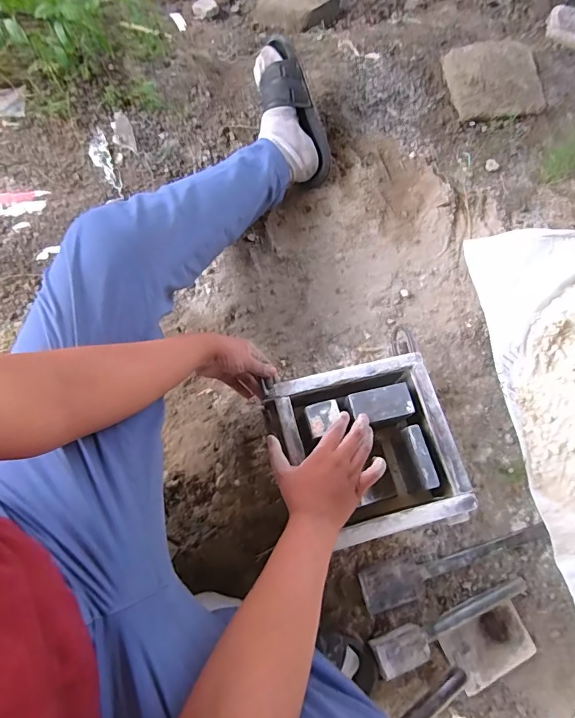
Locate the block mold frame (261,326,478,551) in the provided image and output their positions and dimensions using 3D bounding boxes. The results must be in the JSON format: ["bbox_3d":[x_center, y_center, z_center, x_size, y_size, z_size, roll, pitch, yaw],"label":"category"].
[{"bbox_3d":[0.114,0.137,0.647,0.255,0.113,0.244,-9,74,-5],"label":"block mold frame"}]

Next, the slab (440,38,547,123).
[{"bbox_3d":[0.470,-0.639,0.962,0.210,0.055,0.202,-5,73,-4],"label":"slab"}]

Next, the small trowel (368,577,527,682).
[{"bbox_3d":[0.247,0.387,0.617,0.258,0.062,0.043,-19,73,-6],"label":"small trowel"}]

